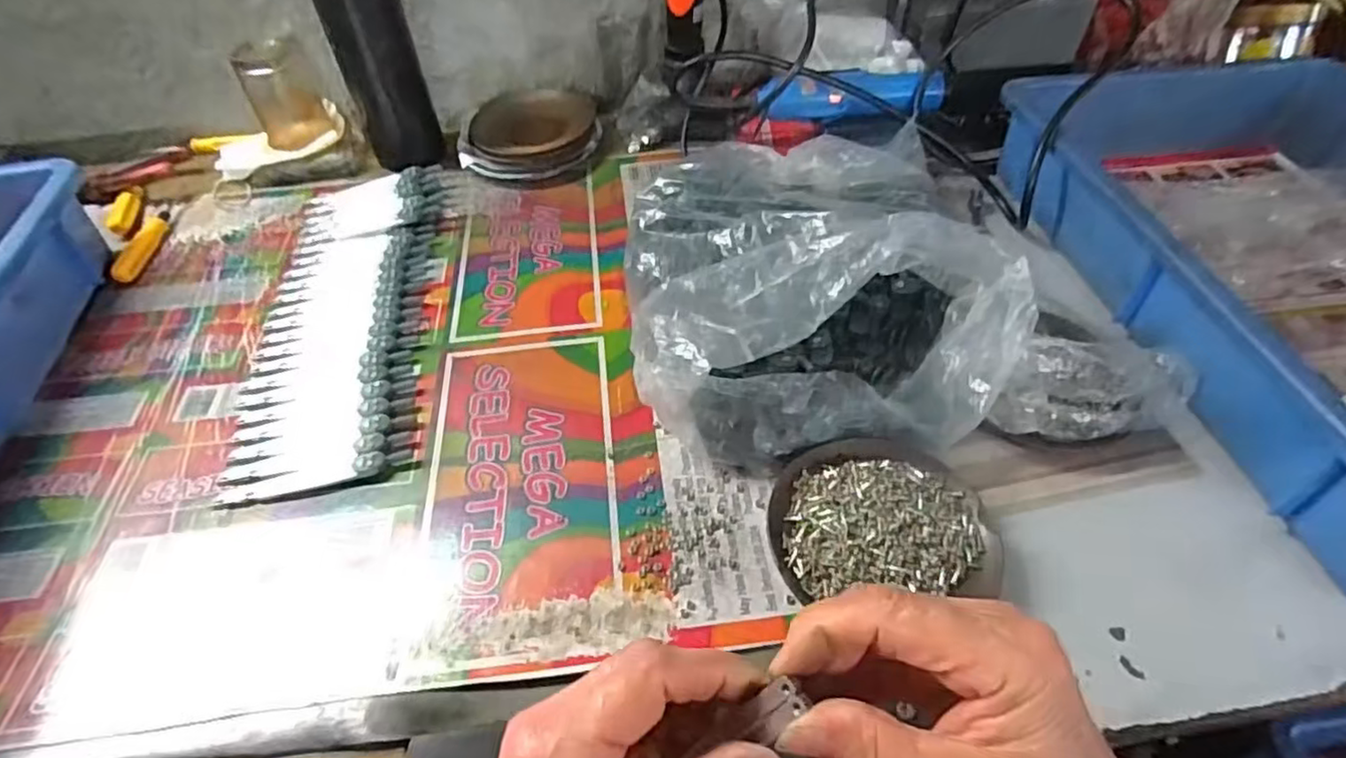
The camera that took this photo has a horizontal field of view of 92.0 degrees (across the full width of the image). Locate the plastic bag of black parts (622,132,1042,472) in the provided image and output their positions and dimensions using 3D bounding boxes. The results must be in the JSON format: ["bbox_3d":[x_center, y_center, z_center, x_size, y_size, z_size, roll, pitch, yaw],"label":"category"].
[{"bbox_3d":[0.097,-0.077,0.442,0.249,0.079,0.270,-3,49,-2],"label":"plastic bag of black parts"}]

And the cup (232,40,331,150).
[{"bbox_3d":[-0.354,-0.257,0.598,0.056,0.091,0.044,-18,51,-14],"label":"cup"}]

